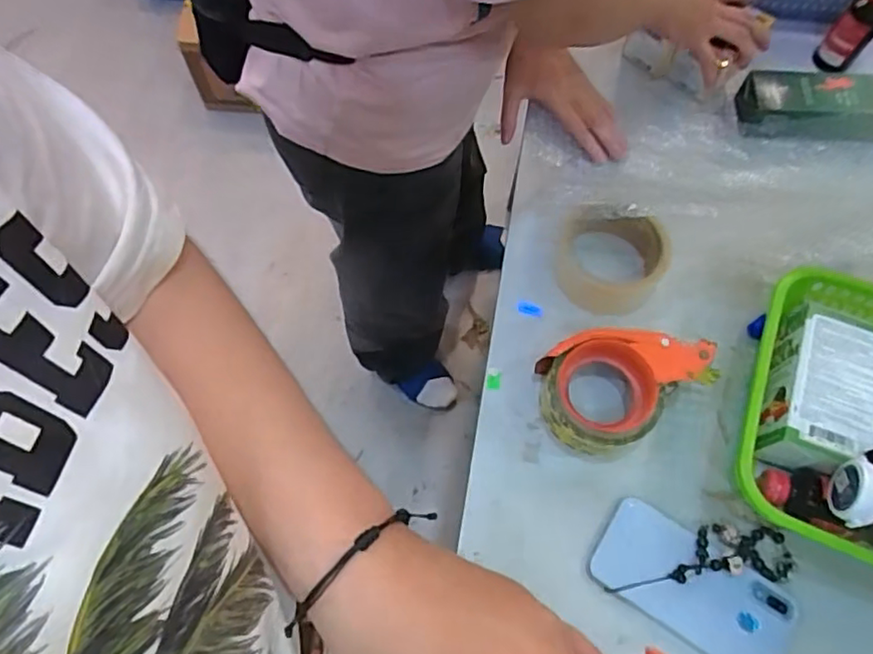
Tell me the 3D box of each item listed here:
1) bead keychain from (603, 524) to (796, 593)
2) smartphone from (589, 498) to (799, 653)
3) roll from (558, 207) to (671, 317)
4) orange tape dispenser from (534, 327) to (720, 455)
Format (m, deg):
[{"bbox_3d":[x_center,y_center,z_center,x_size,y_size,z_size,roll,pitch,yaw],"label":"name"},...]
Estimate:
[{"bbox_3d":[0.213,0.182,0.498,0.153,0.016,0.045,-2,68,-3],"label":"bead keychain"},{"bbox_3d":[0.204,0.206,0.495,0.156,0.008,0.073,32,70,11],"label":"smartphone"},{"bbox_3d":[0.166,-0.066,0.597,0.098,0.053,0.099,1,68,-2],"label":"roll"},{"bbox_3d":[0.166,0.053,0.534,0.149,0.062,0.094,-8,68,-5],"label":"orange tape dispenser"}]

